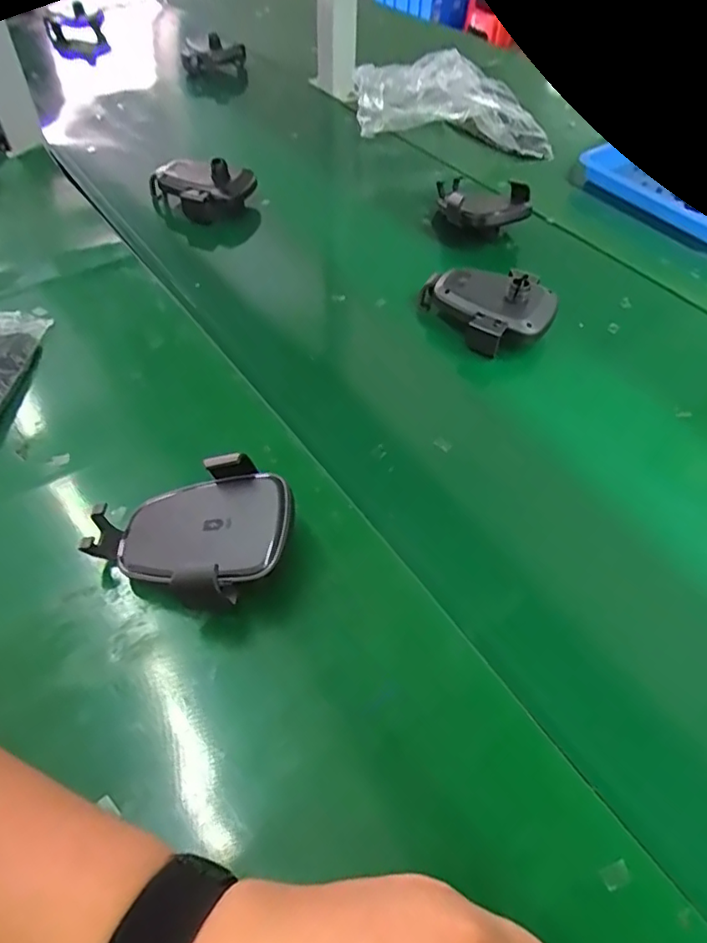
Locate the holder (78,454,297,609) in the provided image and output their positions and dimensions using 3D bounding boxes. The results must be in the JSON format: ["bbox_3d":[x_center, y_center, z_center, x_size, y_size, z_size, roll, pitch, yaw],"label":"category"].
[{"bbox_3d":[-0.093,0.040,0.340,0.118,0.044,0.083,-7,51,-3],"label":"holder"}]

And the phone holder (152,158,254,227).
[{"bbox_3d":[-0.171,-0.318,0.666,0.119,0.053,0.067,-10,51,-5],"label":"phone holder"}]

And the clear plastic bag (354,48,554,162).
[{"bbox_3d":[0.142,-0.492,0.778,0.256,0.074,0.148,14,53,13],"label":"clear plastic bag"}]

